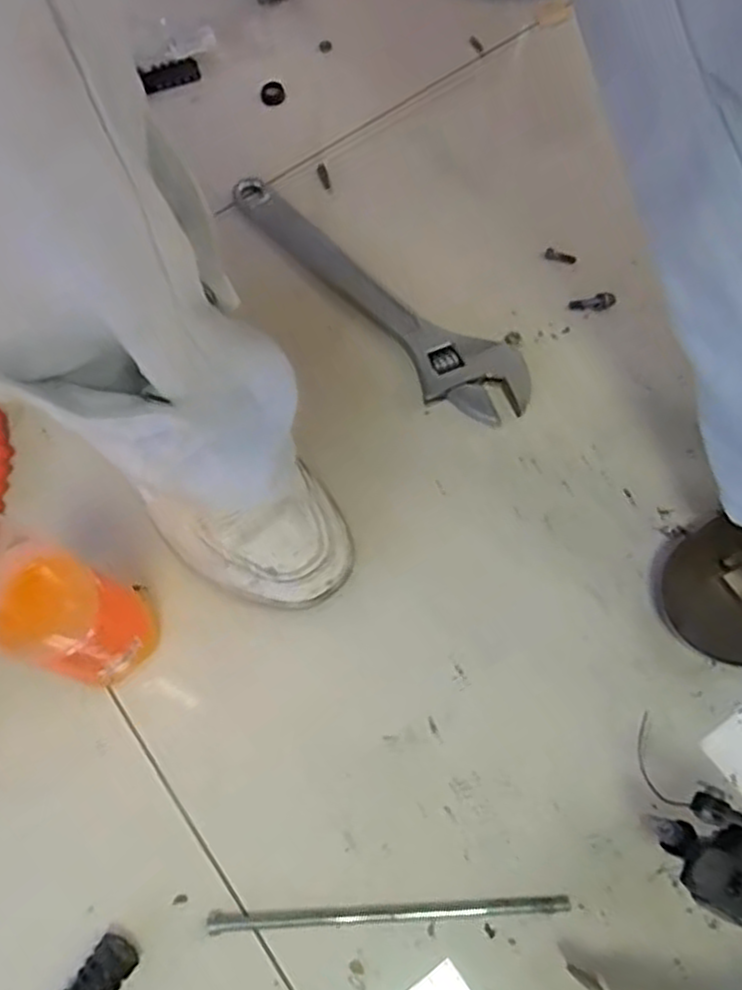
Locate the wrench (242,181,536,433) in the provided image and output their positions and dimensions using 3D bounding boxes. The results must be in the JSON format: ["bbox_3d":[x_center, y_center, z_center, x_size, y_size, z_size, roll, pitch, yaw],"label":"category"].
[{"bbox_3d":[-0.002,-0.149,0.597,0.281,0.017,0.062,39,76,15],"label":"wrench"}]

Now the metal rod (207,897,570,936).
[{"bbox_3d":[0.010,0.245,0.463,0.207,0.007,0.011,-4,70,1],"label":"metal rod"}]

